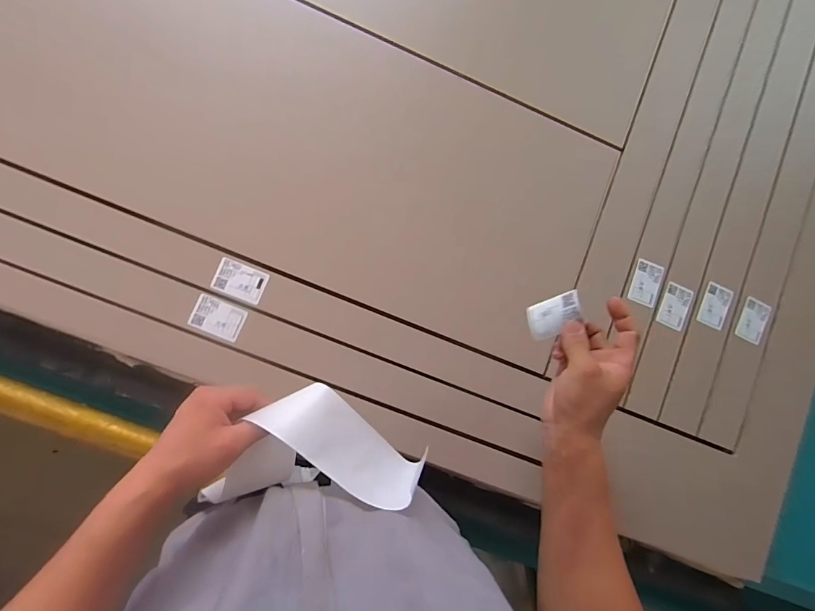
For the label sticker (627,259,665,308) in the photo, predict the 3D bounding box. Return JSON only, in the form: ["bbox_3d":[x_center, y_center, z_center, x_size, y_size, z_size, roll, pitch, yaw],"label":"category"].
[{"bbox_3d":[0.335,-0.032,0.568,0.041,0.007,0.062,22,83,-4],"label":"label sticker"}]

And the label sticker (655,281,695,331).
[{"bbox_3d":[0.377,0.002,0.572,0.039,0.007,0.061,23,84,2],"label":"label sticker"}]

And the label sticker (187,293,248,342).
[{"bbox_3d":[-0.231,0.015,0.493,0.061,0.005,0.041,23,84,-5],"label":"label sticker"}]

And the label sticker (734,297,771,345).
[{"bbox_3d":[0.498,0.023,0.585,0.041,0.009,0.061,22,83,-4],"label":"label sticker"}]

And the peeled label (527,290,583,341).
[{"bbox_3d":[0.154,0.012,0.425,0.005,0.064,0.039,5,70,-35],"label":"peeled label"}]

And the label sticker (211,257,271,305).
[{"bbox_3d":[-0.205,-0.030,0.498,0.061,0.004,0.041,22,84,-5],"label":"label sticker"}]

